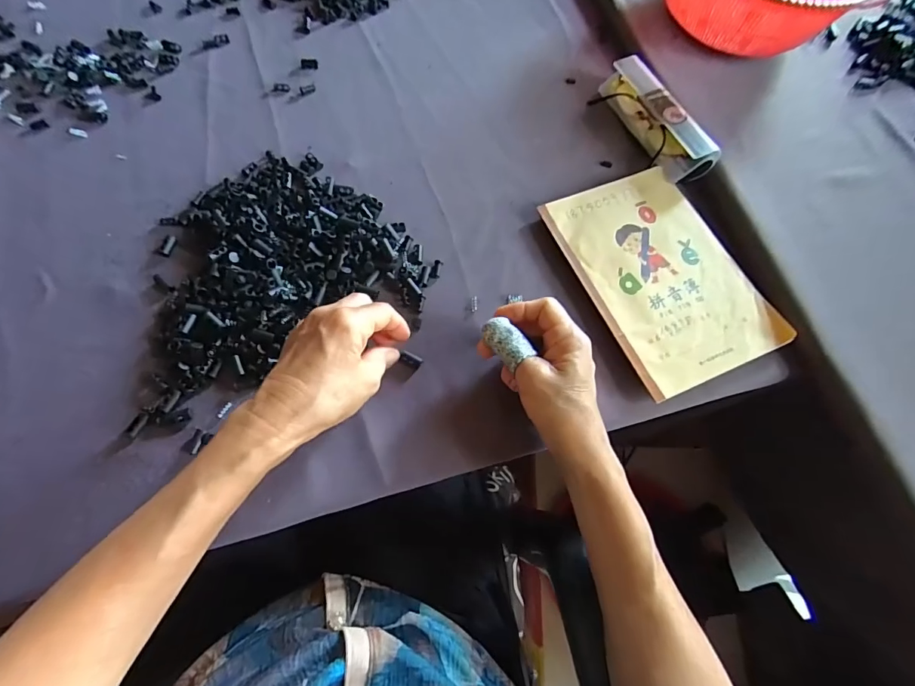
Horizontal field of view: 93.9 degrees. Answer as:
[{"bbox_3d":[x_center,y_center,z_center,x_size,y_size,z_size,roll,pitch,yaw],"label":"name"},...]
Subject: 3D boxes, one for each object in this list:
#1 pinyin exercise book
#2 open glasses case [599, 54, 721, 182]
[{"bbox_3d":[0.188,-0.067,0.390,0.148,0.006,0.204,-21,71,-11],"label":"pinyin exercise book"},{"bbox_3d":[0.205,-0.235,0.443,0.040,0.029,0.153,-22,71,-11],"label":"open glasses case"}]

